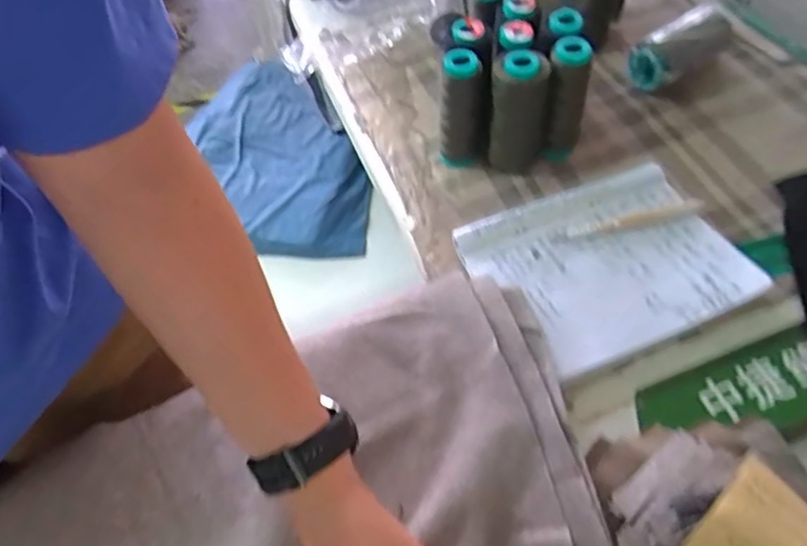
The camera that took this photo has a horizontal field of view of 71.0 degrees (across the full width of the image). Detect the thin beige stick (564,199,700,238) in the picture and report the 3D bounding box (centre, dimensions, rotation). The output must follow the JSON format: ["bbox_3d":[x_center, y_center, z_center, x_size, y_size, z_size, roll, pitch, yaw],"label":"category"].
[{"bbox_3d":[0.203,-0.048,0.501,0.120,0.007,0.014,-12,57,-4],"label":"thin beige stick"}]

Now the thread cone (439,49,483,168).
[{"bbox_3d":[0.054,-0.150,0.532,0.037,0.113,0.033,-1,57,4],"label":"thread cone"}]

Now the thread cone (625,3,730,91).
[{"bbox_3d":[0.307,-0.253,0.624,0.143,0.050,0.061,-40,62,-20],"label":"thread cone"}]

